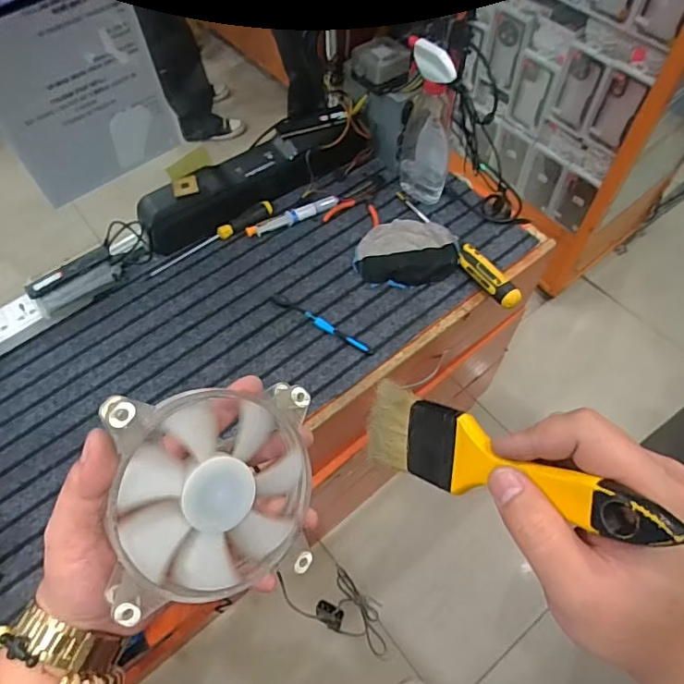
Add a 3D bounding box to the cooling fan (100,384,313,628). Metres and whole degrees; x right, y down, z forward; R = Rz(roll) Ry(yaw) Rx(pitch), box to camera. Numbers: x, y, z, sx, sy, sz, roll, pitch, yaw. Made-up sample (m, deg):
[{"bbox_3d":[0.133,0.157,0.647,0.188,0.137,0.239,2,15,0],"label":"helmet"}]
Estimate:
[{"bbox_3d":[-0.076,0.089,0.316,0.116,0.029,0.119,-2,91,-35],"label":"cooling fan"}]

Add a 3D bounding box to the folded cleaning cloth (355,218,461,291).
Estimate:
[{"bbox_3d":[0.108,-0.160,0.884,0.165,0.034,0.144,3,60,3],"label":"folded cleaning cloth"}]

